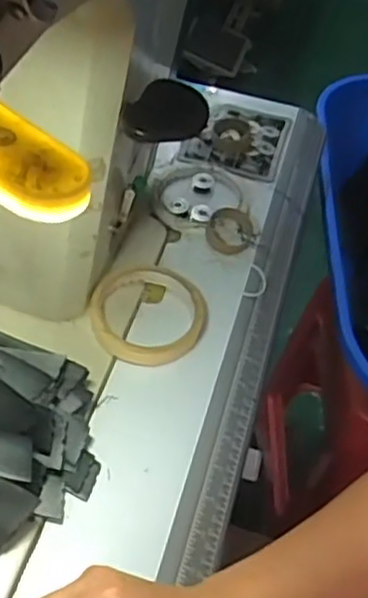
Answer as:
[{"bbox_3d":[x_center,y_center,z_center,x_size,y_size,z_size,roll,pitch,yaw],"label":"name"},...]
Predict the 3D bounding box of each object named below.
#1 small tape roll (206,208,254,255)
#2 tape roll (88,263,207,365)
[{"bbox_3d":[0.042,-0.063,0.635,0.042,0.017,0.045,4,49,-4],"label":"small tape roll"},{"bbox_3d":[-0.027,0.010,0.561,0.090,0.021,0.094,4,49,-4],"label":"tape roll"}]

